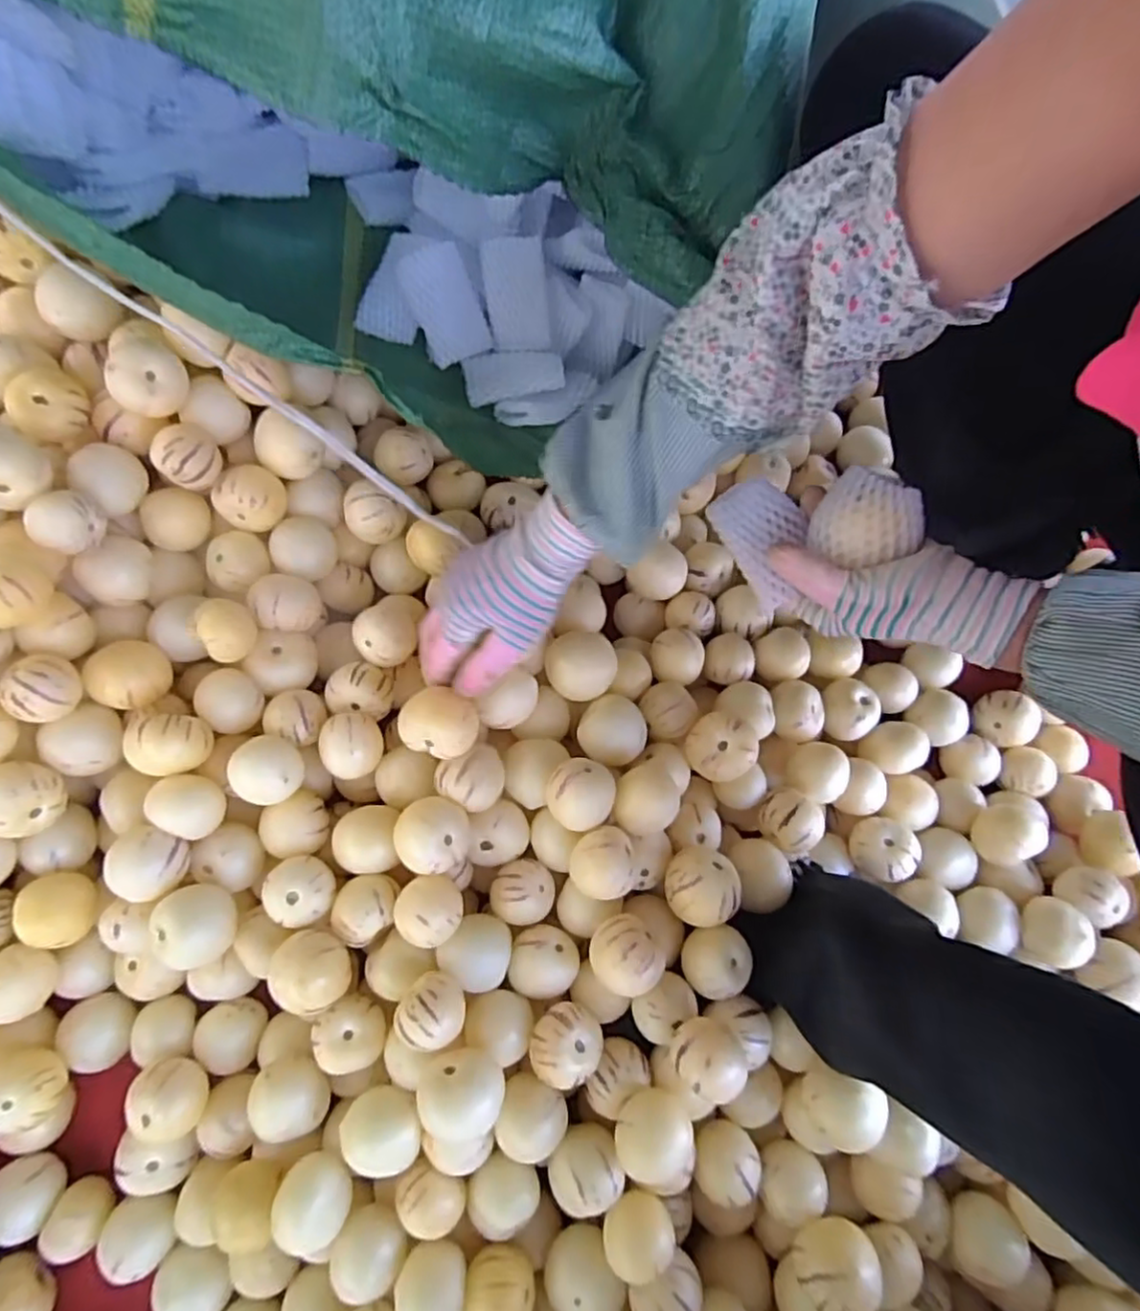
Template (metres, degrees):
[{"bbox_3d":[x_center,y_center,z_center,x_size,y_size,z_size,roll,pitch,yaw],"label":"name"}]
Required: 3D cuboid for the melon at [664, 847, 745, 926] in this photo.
[{"bbox_3d":[0.096,0.169,0.499,0.051,0.050,0.052,6,78,0],"label":"melon"}]

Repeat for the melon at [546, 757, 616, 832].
[{"bbox_3d":[0.008,0.100,0.490,0.047,0.049,0.049,3,78,0],"label":"melon"}]

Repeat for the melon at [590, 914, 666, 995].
[{"bbox_3d":[0.038,0.207,0.475,0.049,0.051,0.049,0,78,-1],"label":"melon"}]

